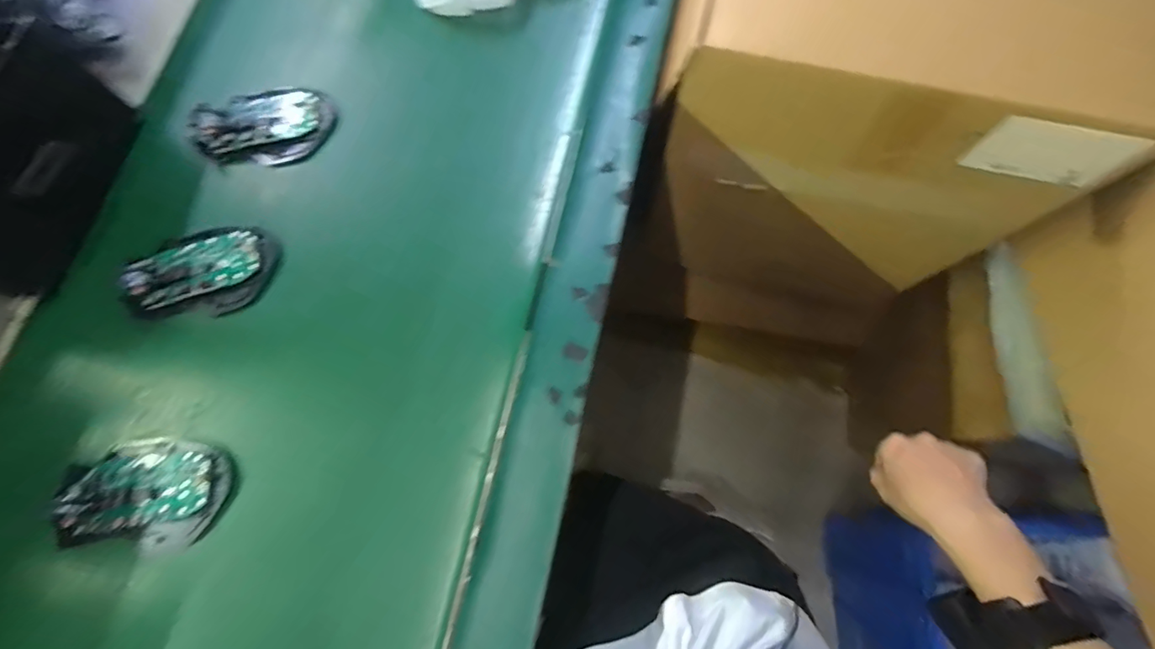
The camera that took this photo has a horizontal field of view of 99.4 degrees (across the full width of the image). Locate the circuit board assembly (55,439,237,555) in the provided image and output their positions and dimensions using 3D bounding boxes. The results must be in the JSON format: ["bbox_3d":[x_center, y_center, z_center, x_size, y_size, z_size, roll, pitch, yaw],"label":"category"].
[{"bbox_3d":[-0.307,0.124,0.353,0.117,0.025,0.076,3,75,1],"label":"circuit board assembly"}]

